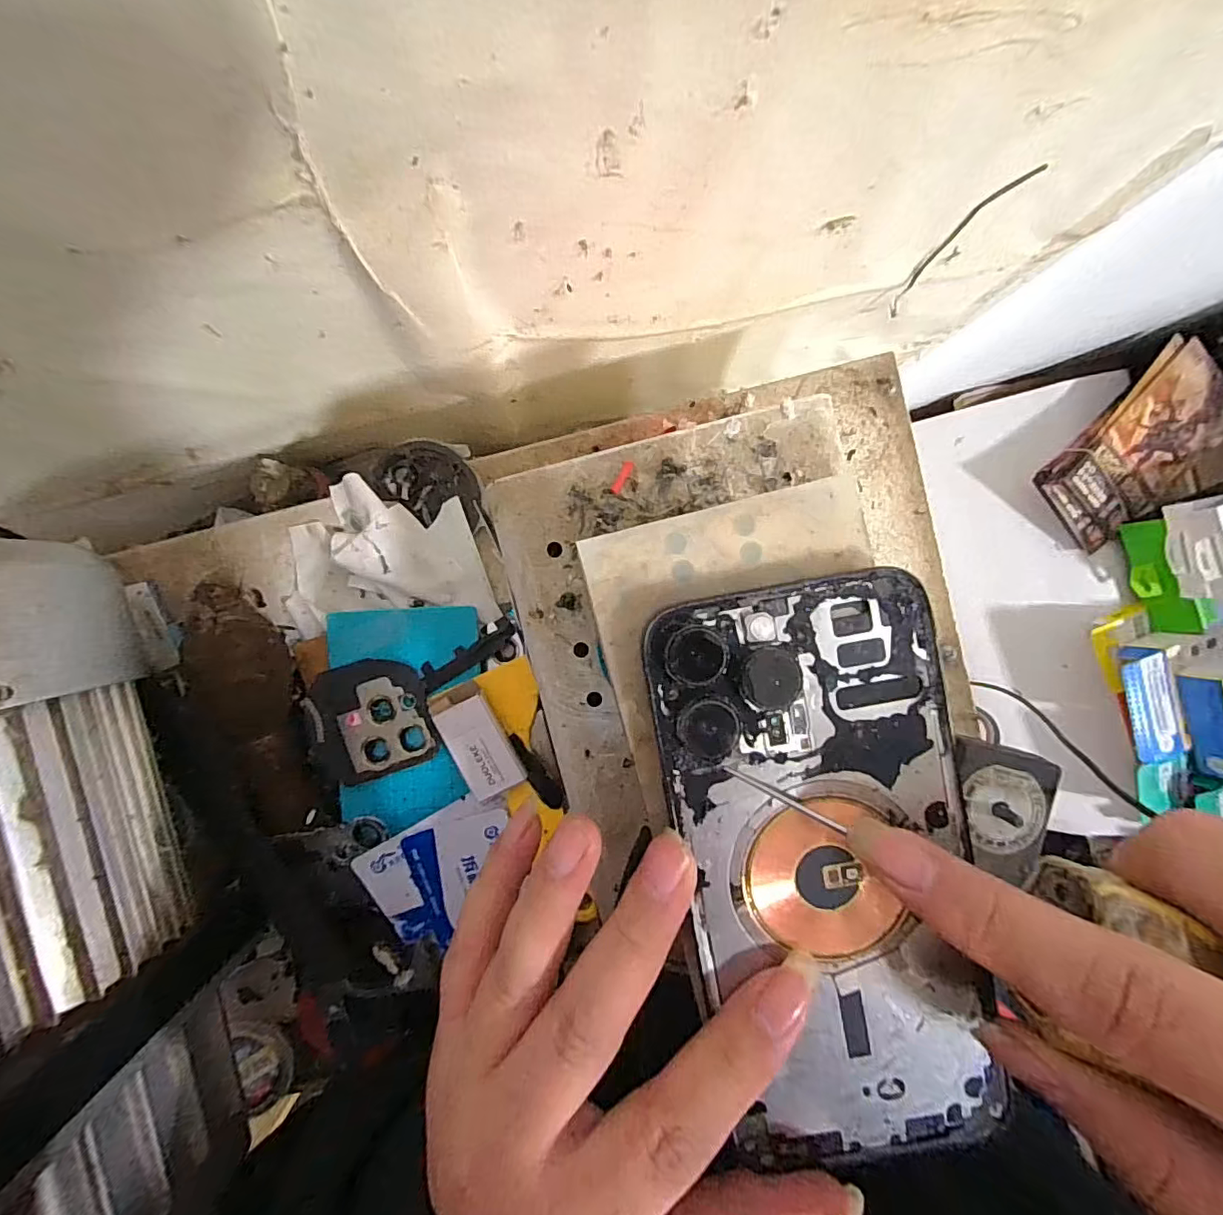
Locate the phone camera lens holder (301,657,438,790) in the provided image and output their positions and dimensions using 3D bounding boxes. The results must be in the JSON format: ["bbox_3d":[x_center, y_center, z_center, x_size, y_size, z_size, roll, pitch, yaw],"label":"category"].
[{"bbox_3d":[-0.117,0.054,0.266,0.057,0.004,0.056,-17,92,-1],"label":"phone camera lens holder"}]

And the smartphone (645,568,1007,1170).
[{"bbox_3d":[0.059,0.071,0.147,0.075,0.005,0.156,-12,92,-1],"label":"smartphone"}]

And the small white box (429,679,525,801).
[{"bbox_3d":[-0.064,0.063,0.263,0.026,0.013,0.054,-25,92,-1],"label":"small white box"}]

